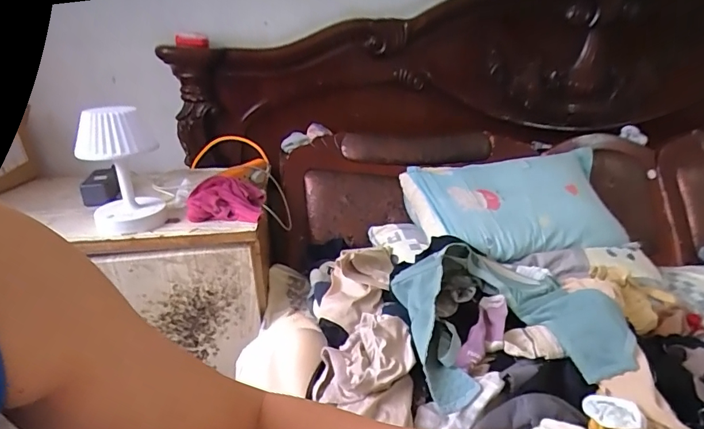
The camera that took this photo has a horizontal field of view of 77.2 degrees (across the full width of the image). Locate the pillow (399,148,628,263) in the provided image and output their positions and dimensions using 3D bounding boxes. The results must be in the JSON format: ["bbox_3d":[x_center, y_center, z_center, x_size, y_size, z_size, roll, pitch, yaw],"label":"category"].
[{"bbox_3d":[0.412,-0.024,1.079,0.536,0.100,0.310,-5,53,-9],"label":"pillow"}]

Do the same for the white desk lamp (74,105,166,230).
[{"bbox_3d":[-0.427,-0.085,0.815,0.126,0.213,0.103,-15,26,-32],"label":"white desk lamp"}]

